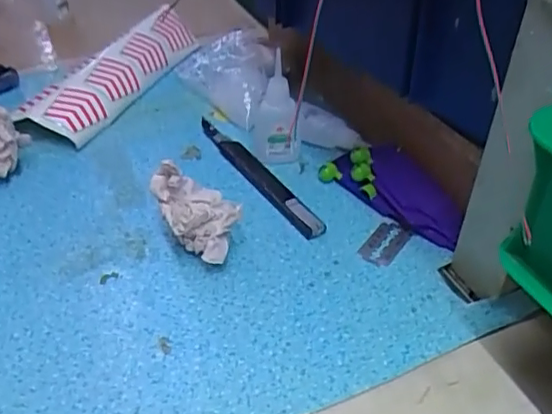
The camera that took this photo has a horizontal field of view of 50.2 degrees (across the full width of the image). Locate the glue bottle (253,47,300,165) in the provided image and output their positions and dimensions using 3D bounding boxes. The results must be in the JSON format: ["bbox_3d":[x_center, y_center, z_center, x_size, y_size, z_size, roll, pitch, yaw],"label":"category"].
[{"bbox_3d":[0.000,-0.072,0.446,0.034,0.081,0.030,-1,40,-3],"label":"glue bottle"}]

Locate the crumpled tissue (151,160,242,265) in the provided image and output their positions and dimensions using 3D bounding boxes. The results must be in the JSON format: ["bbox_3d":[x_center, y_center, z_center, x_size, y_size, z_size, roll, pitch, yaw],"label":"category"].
[{"bbox_3d":[-0.052,0.007,0.360,0.052,0.056,0.032,10,40,10],"label":"crumpled tissue"}]

